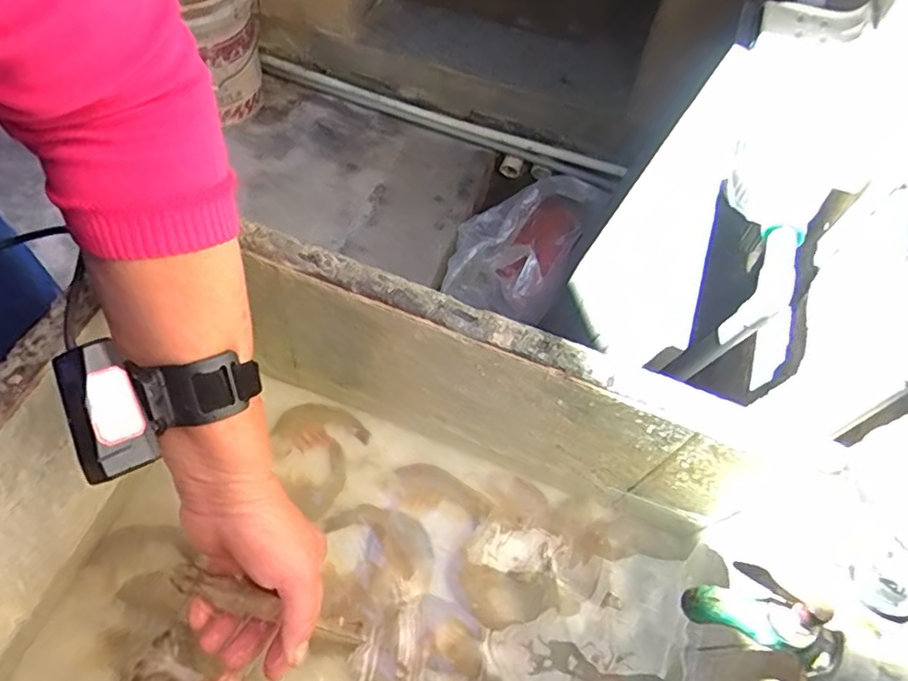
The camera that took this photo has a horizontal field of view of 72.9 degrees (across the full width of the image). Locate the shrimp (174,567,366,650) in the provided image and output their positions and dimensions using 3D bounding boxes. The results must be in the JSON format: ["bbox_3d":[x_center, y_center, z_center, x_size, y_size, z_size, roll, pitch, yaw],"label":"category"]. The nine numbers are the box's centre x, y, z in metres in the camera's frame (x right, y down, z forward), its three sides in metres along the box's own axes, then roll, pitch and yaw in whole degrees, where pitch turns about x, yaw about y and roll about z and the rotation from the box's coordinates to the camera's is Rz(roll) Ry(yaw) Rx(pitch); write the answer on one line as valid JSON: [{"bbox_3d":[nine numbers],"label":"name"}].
[{"bbox_3d":[-0.127,0.185,0.423,0.133,0.030,0.021,24,60,-6],"label":"shrimp"}]

